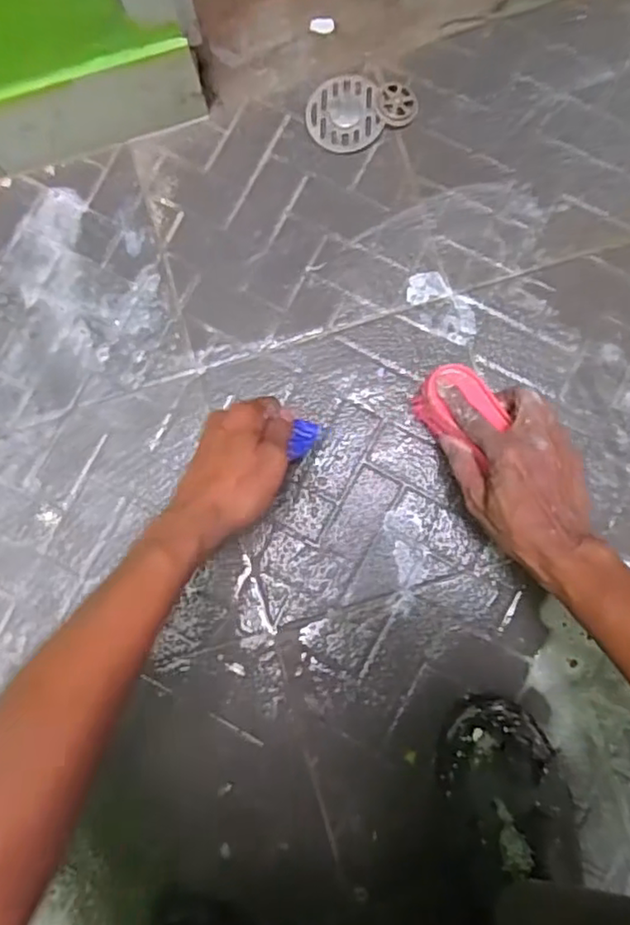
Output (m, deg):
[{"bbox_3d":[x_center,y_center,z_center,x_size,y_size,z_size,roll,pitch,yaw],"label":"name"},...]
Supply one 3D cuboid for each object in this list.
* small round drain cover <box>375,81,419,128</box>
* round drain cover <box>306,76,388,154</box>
[{"bbox_3d":[0.078,-0.343,0.596,0.039,0.005,0.043,-5,85,2],"label":"small round drain cover"},{"bbox_3d":[0.028,-0.336,0.601,0.070,0.006,0.075,0,85,3],"label":"round drain cover"}]

